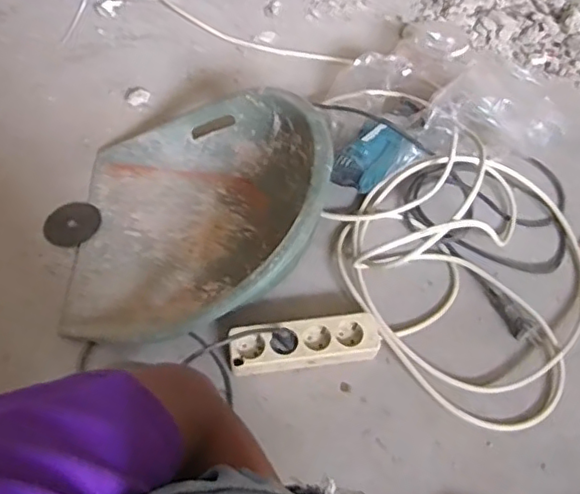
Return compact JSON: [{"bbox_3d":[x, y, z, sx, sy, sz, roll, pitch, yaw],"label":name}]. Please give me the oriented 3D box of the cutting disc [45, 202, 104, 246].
[{"bbox_3d":[-0.344,-0.037,0.948,0.081,0.005,0.086,2,53,-2],"label":"cutting disc"}]

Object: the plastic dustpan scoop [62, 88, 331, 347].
[{"bbox_3d":[-0.137,-0.071,0.873,0.354,0.185,0.416,0,53,-3],"label":"plastic dustpan scoop"}]

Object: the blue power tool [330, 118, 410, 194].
[{"bbox_3d":[0.136,-0.140,1.003,0.087,0.066,0.140,28,55,16],"label":"blue power tool"}]

